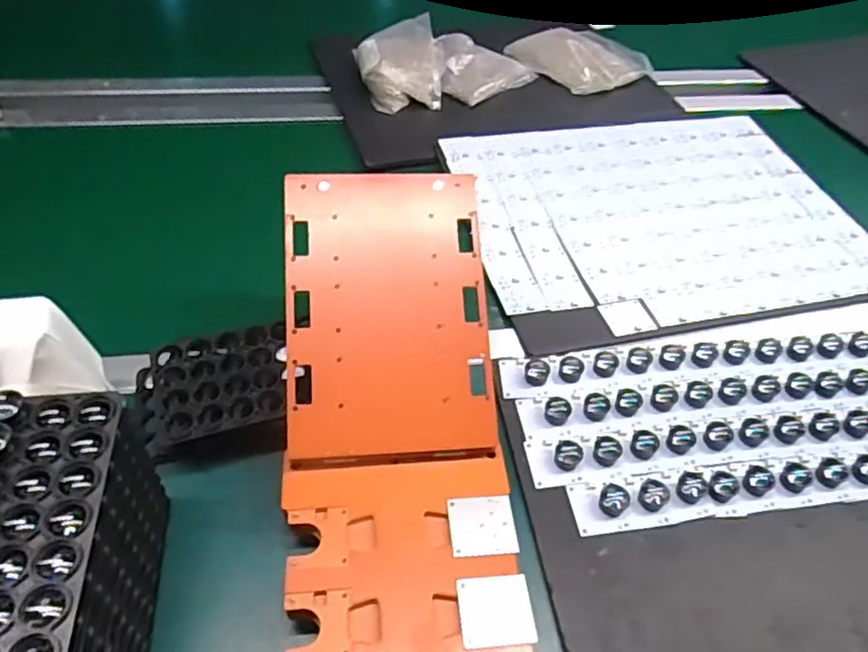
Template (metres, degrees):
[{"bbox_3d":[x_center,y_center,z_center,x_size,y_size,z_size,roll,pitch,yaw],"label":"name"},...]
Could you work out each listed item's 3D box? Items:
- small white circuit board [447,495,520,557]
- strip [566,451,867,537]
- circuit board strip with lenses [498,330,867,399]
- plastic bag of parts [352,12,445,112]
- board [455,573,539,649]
[{"bbox_3d":[0.036,0.145,0.476,0.048,0.004,0.045,-1,49,-5],"label":"small white circuit board"},{"bbox_3d":[0.333,0.127,0.544,0.447,0.019,0.043,-4,49,-8],"label":"strip"},{"bbox_3d":[0.296,0.028,0.631,0.466,0.018,0.049,-4,49,-8],"label":"circuit board strip with lenses"},{"bbox_3d":[-0.049,-0.378,0.939,0.118,0.051,0.171,-7,49,-10],"label":"plastic bag of parts"},{"bbox_3d":[0.042,0.190,0.436,0.048,0.004,0.045,-2,49,-6],"label":"board"}]

